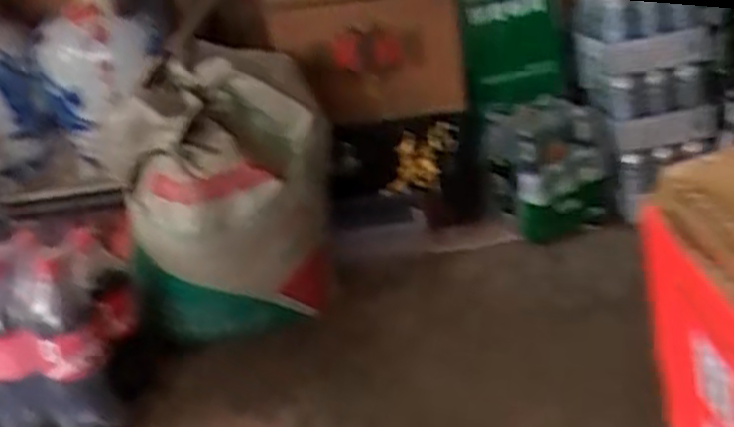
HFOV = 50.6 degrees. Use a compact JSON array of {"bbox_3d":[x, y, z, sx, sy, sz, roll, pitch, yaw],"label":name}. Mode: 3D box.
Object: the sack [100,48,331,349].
[{"bbox_3d":[-0.245,-0.013,1.331,0.291,0.454,0.263,9,29,38],"label":"sack"}]

